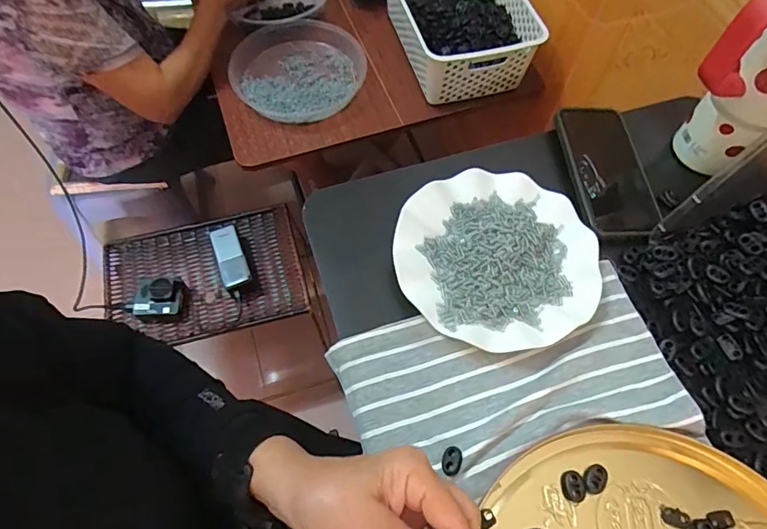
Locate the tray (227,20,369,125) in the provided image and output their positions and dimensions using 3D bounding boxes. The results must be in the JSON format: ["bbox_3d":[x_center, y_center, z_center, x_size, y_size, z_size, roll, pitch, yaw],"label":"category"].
[{"bbox_3d":[-0.144,-0.355,0.842,0.217,0.030,0.242,33,67,14],"label":"tray"}]

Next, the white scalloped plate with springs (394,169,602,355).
[{"bbox_3d":[0.104,-0.008,0.436,0.177,0.019,0.176,7,63,3],"label":"white scalloped plate with springs"}]

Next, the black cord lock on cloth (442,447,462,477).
[{"bbox_3d":[0.054,0.153,0.366,0.014,0.007,0.020,19,64,9],"label":"black cord lock on cloth"}]

